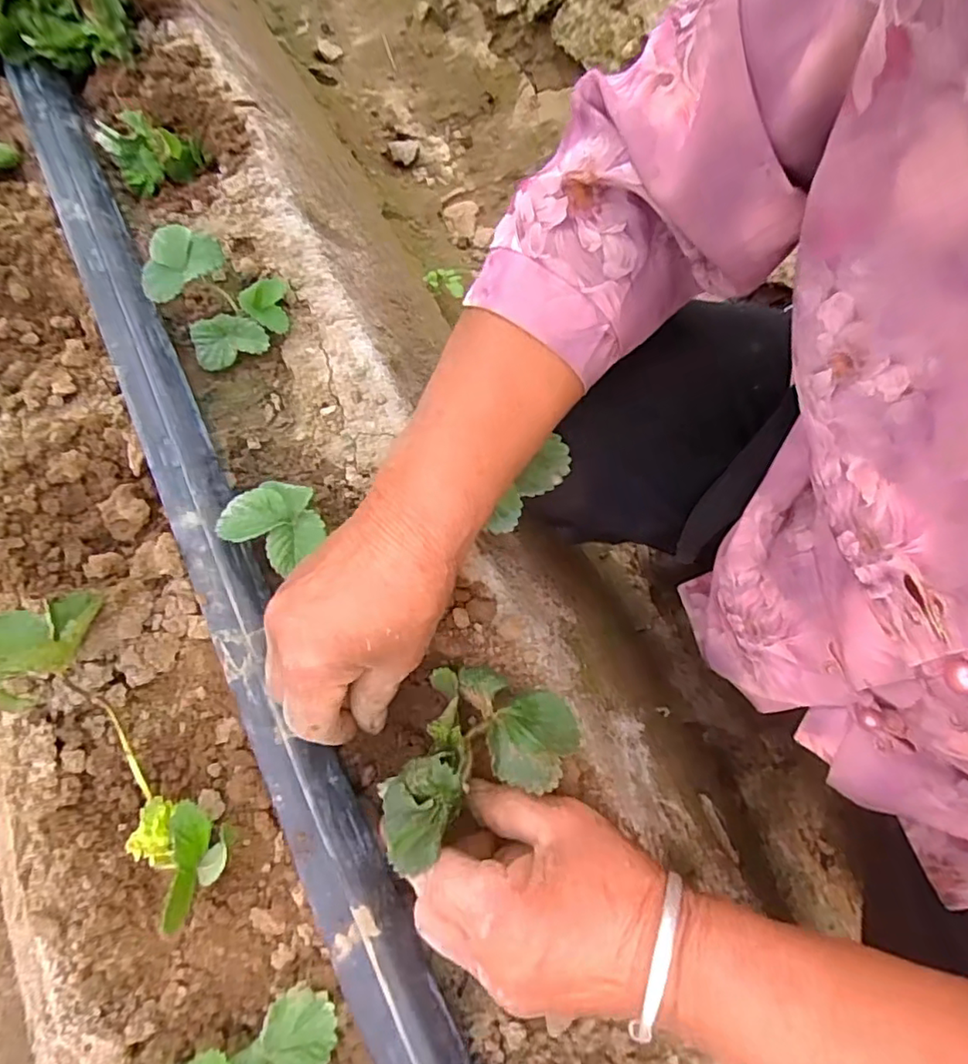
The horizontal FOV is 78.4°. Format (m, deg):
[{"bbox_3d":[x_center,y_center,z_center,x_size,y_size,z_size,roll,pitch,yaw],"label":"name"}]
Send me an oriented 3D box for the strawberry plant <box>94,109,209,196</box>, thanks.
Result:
[{"bbox_3d":[-0.241,-0.280,0.436,0.063,0.037,0.042,-27,72,-12],"label":"strawberry plant"}]

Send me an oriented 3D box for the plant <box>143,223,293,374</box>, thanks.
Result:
[{"bbox_3d":[-0.170,-0.153,0.382,0.072,0.057,0.073,1,69,-2],"label":"plant"}]

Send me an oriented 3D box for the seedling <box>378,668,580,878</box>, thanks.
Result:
[{"bbox_3d":[-0.004,0.114,0.282,0.076,0.042,0.093,21,72,7],"label":"seedling"}]

